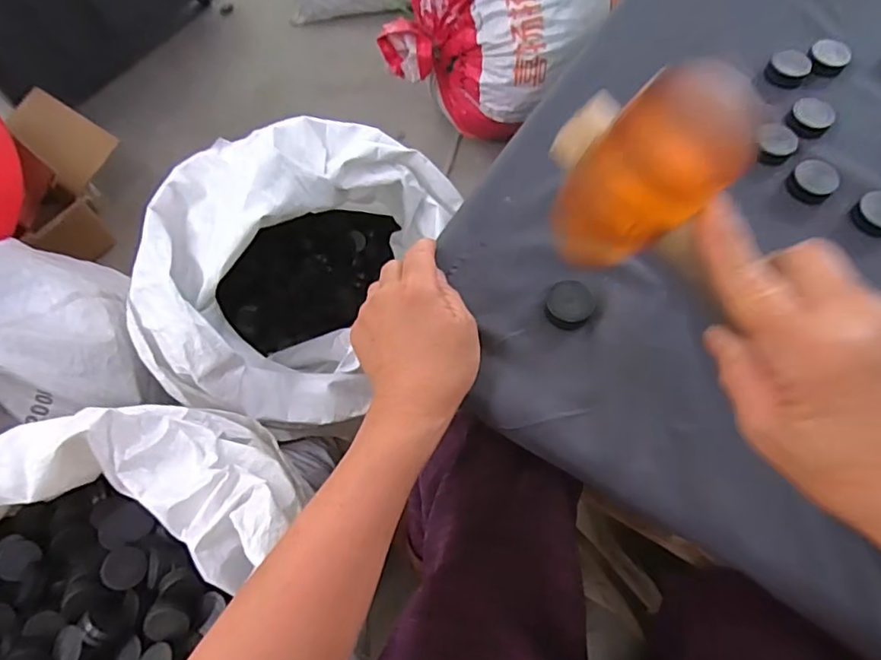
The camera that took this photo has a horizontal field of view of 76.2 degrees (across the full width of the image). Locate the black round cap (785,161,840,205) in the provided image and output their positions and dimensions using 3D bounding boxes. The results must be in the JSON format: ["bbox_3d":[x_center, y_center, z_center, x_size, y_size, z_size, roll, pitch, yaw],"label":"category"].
[{"bbox_3d":[0.290,-0.116,0.439,0.033,0.011,0.036,-1,65,2],"label":"black round cap"}]

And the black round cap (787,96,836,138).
[{"bbox_3d":[0.310,-0.180,0.466,0.033,0.012,0.038,35,71,17],"label":"black round cap"}]

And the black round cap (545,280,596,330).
[{"bbox_3d":[0.091,-0.018,0.394,0.032,0.014,0.033,-1,65,2],"label":"black round cap"}]

